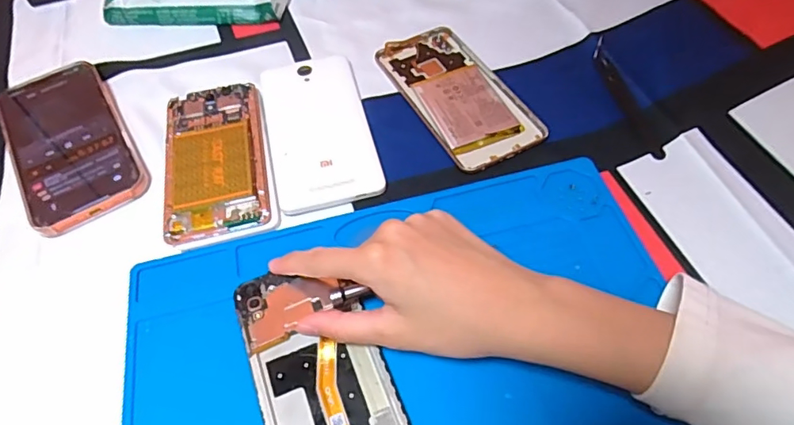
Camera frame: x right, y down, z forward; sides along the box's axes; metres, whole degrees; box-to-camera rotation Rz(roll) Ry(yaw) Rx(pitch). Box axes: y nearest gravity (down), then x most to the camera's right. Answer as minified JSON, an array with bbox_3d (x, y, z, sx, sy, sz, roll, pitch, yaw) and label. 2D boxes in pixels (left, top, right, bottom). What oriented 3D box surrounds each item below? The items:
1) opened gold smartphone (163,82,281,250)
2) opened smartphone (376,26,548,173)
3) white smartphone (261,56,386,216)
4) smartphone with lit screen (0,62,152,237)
[{"bbox_3d":[-0.130,-0.041,0.383,0.074,0.014,0.139,-13,55,-5],"label":"opened gold smartphone"},{"bbox_3d":[0.046,-0.097,0.415,0.072,0.004,0.153,-25,57,-13],"label":"opened smartphone"},{"bbox_3d":[-0.060,-0.067,0.400,0.074,0.008,0.151,-14,55,-6],"label":"white smartphone"},{"bbox_3d":[-0.255,-0.056,0.405,0.083,0.014,0.166,-30,59,-16],"label":"smartphone with lit screen"}]

